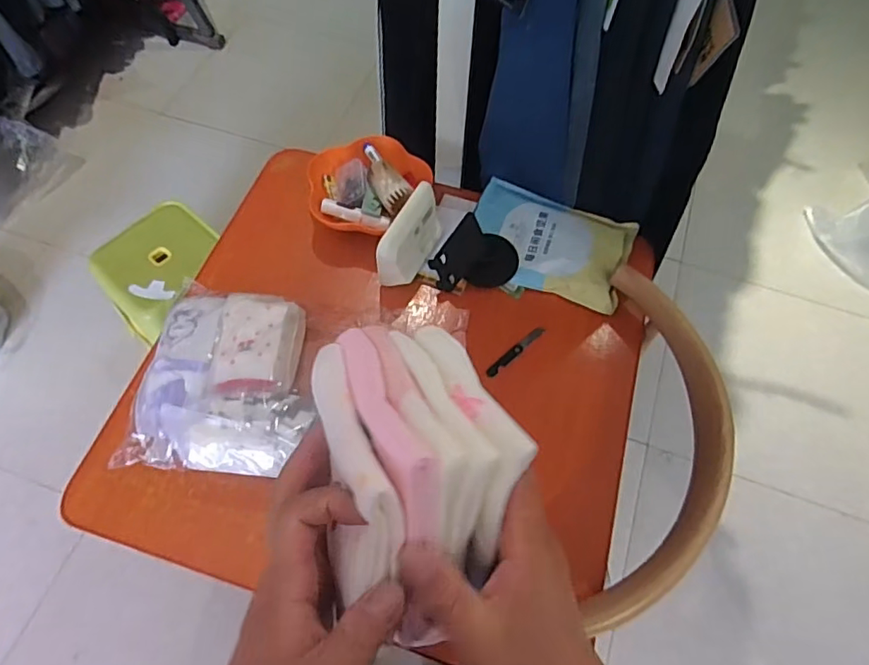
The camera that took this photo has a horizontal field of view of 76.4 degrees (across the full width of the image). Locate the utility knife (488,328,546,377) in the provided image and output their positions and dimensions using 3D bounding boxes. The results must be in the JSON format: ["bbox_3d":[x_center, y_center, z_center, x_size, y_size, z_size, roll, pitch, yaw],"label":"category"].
[{"bbox_3d":[0.117,0.028,0.792,0.107,0.006,0.013,-37,71,-18],"label":"utility knife"}]

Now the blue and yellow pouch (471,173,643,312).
[{"bbox_3d":[0.179,-0.142,0.859,0.240,0.029,0.175,19,65,7],"label":"blue and yellow pouch"}]

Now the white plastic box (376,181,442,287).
[{"bbox_3d":[-0.033,-0.135,0.797,0.041,0.096,0.140,26,66,12],"label":"white plastic box"}]

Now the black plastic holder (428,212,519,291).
[{"bbox_3d":[0.065,-0.117,0.800,0.130,0.093,0.083,-24,66,-13],"label":"black plastic holder"}]

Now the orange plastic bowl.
[{"bbox_3d":[-0.108,-0.235,0.866,0.182,0.046,0.175,24,65,11],"label":"orange plastic bowl"}]

